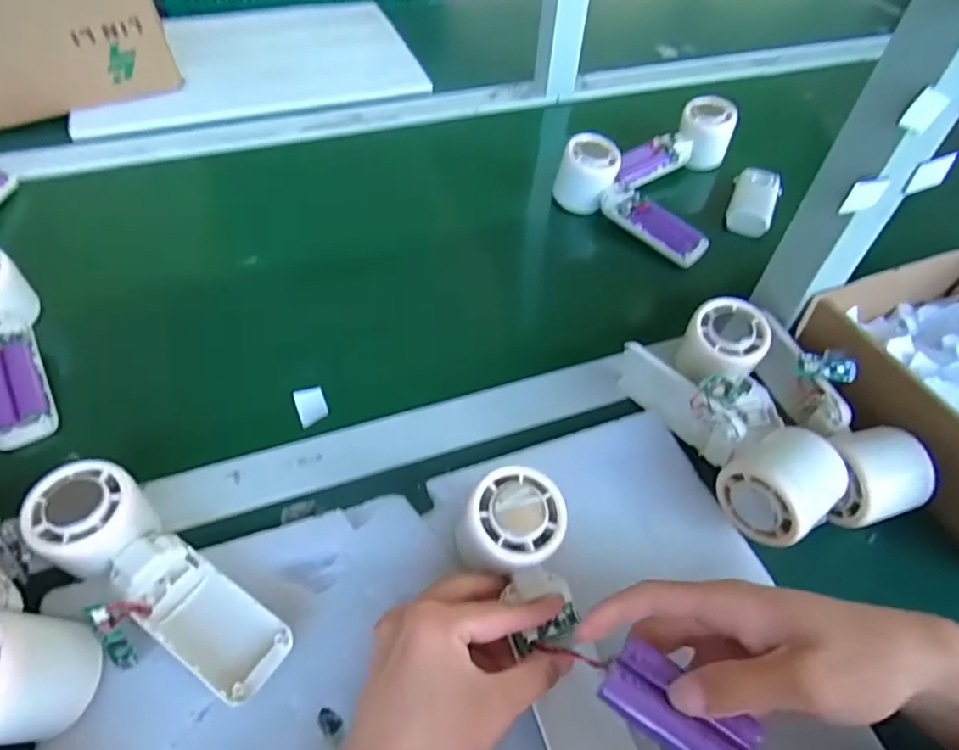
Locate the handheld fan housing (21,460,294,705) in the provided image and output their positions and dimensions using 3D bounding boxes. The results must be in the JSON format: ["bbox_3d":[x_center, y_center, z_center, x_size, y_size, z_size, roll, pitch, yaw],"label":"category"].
[{"bbox_3d":[-0.180,0.116,0.336,0.167,0.044,0.060,36,56,8],"label":"handheld fan housing"}]

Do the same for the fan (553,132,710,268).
[{"bbox_3d":[0.147,-0.163,0.593,0.165,0.060,0.042,44,59,13],"label":"fan"}]

